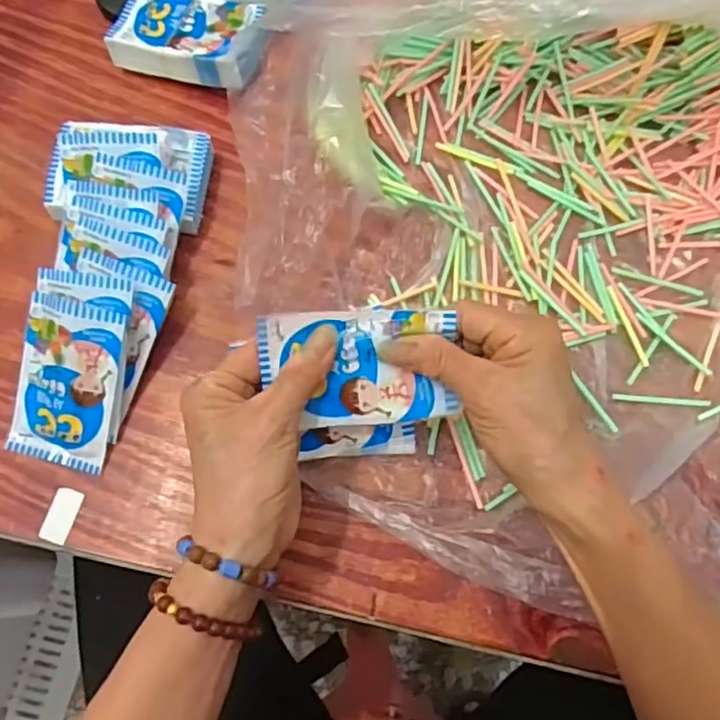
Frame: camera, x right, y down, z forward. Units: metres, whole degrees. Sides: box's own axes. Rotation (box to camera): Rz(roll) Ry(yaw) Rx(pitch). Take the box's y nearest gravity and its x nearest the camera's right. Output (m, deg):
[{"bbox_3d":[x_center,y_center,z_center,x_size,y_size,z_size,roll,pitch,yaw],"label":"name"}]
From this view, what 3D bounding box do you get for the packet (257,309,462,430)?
[{"bbox_3d":[0.000,0.004,0.348,0.099,0.012,0.062,-6,99,1],"label":"packet"}]

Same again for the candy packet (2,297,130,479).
[{"bbox_3d":[-0.185,0.015,0.411,0.064,0.011,0.102,14,98,8],"label":"candy packet"}]

